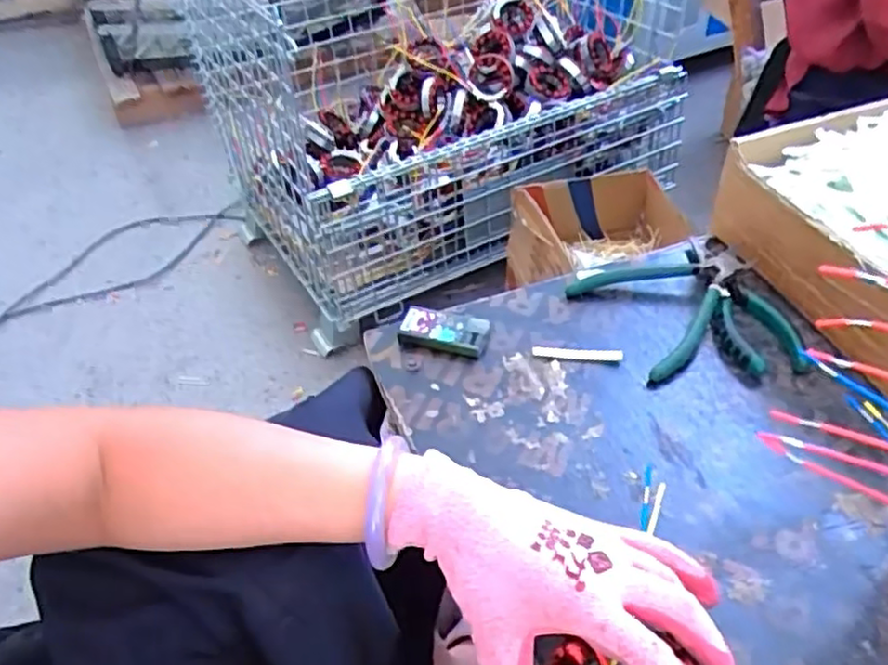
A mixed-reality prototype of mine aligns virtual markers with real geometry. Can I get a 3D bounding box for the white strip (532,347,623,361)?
[{"bbox_3d":[0.103,0.016,0.541,0.067,0.005,0.009,3,44,7],"label":"white strip"}]

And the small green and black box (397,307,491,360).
[{"bbox_3d":[0.001,-0.002,0.556,0.067,0.017,0.031,11,45,15],"label":"small green and black box"}]

